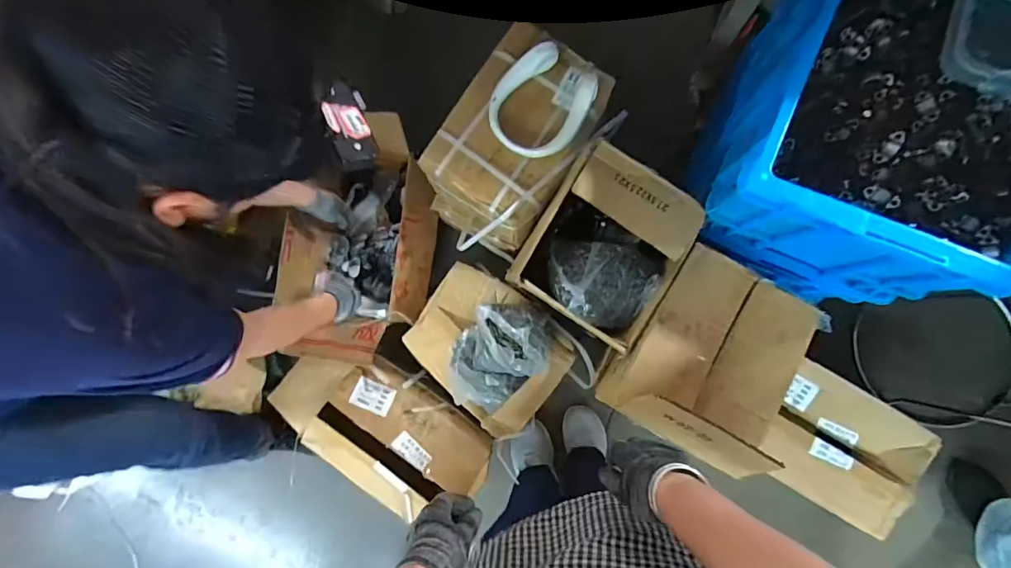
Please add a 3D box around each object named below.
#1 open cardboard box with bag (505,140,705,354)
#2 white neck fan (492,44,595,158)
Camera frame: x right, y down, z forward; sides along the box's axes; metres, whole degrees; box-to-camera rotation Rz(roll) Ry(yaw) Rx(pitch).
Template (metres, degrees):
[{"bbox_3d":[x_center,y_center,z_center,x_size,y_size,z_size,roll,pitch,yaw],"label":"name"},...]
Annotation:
[{"bbox_3d":[0.183,-0.059,0.849,0.241,0.210,0.276,33,89,7],"label":"open cardboard box with bag"},{"bbox_3d":[0.063,-0.322,0.833,0.159,0.055,0.181,36,89,7],"label":"white neck fan"}]

